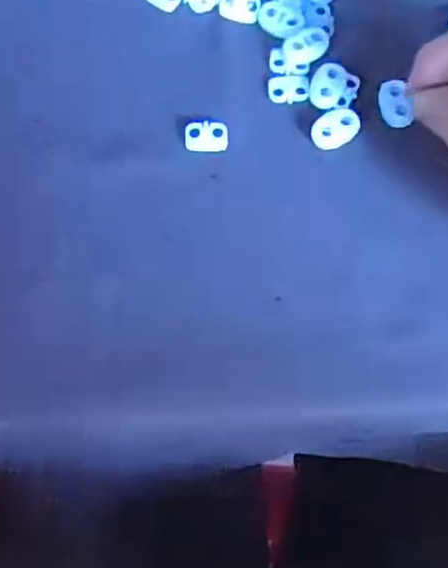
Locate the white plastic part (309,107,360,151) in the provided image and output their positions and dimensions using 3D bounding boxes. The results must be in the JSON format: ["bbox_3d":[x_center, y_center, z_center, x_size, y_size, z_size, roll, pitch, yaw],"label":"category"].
[{"bbox_3d":[0.050,-0.070,0.304,0.022,0.004,0.016,-26,76,-7],"label":"white plastic part"}]

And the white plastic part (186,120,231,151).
[{"bbox_3d":[-0.007,-0.066,0.305,0.020,0.004,0.013,-1,75,0],"label":"white plastic part"}]

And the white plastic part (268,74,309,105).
[{"bbox_3d":[0.029,-0.089,0.310,0.018,0.004,0.014,1,75,0],"label":"white plastic part"}]

